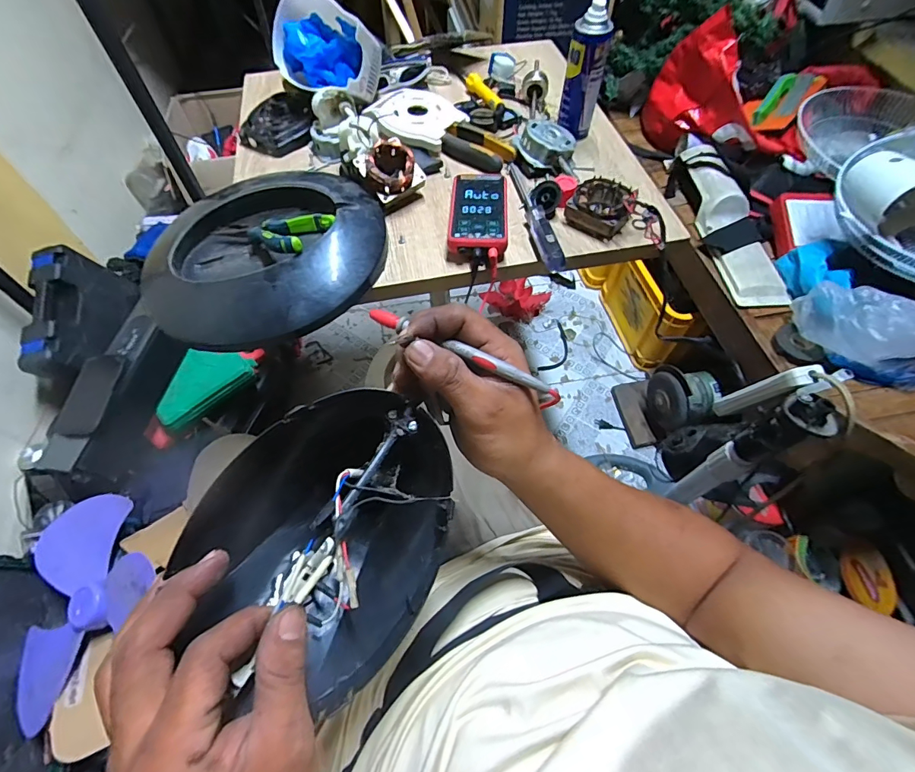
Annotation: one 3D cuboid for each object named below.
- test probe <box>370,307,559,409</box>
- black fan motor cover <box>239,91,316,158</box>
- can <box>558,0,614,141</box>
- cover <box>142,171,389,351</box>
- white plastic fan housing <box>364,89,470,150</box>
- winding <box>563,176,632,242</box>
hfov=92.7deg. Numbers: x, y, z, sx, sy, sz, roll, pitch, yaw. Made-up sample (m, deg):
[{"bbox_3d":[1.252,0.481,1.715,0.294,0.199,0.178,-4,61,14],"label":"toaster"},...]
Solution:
[{"bbox_3d":[-0.002,-0.024,0.293,0.135,0.014,0.011,25,62,15],"label":"test probe"},{"bbox_3d":[-0.285,-0.414,0.685,0.118,0.048,0.099,-21,61,-12],"label":"black fan motor cover"},{"bbox_3d":[0.180,-0.437,0.621,0.049,0.164,0.045,10,59,7],"label":"can"},{"bbox_3d":[-0.243,-0.170,0.548,0.298,0.062,0.268,6,59,4],"label":"cover"},{"bbox_3d":[-0.065,-0.426,0.683,0.141,0.019,0.116,32,64,19],"label":"white plastic fan housing"},{"bbox_3d":[0.186,-0.237,0.573,0.079,0.037,0.076,18,60,11],"label":"winding"}]

